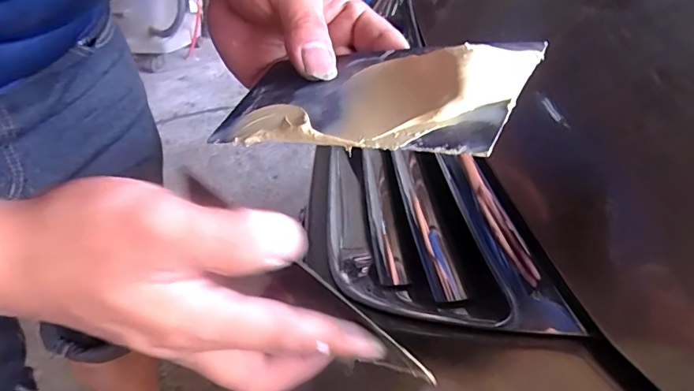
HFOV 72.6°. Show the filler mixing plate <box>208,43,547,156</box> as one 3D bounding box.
[{"bbox_3d":[0.007,-0.048,0.207,0.134,0.015,0.071,4,46,25],"label":"filler mixing plate"}]

